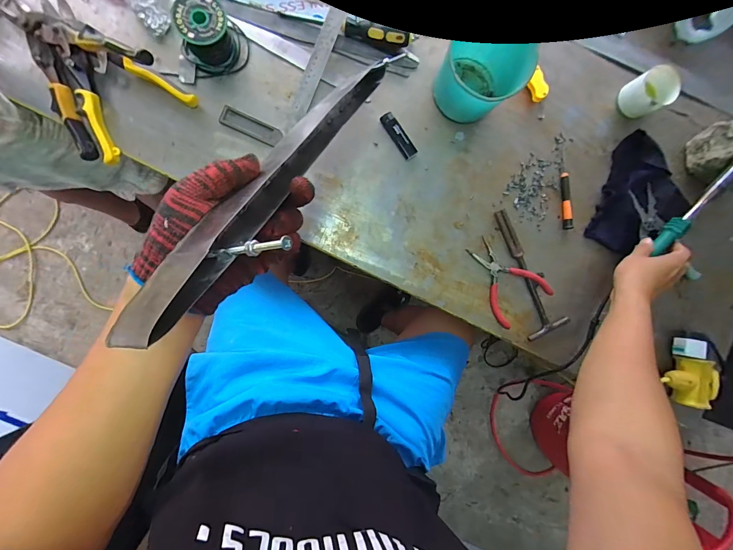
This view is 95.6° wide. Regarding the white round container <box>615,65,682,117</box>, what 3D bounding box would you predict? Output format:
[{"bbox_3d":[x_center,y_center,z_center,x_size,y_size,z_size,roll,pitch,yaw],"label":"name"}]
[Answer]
[{"bbox_3d":[0.471,-0.305,0.560,0.066,0.057,0.063,0,91,-7],"label":"white round container"}]

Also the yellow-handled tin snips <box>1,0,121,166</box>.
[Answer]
[{"bbox_3d":[-0.420,-0.274,0.469,0.074,0.033,0.250,-24,94,-5],"label":"yellow-handled tin snips"}]

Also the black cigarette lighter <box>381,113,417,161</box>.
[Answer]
[{"bbox_3d":[0.053,-0.225,0.536,0.023,0.009,0.080,-35,95,-5],"label":"black cigarette lighter"}]

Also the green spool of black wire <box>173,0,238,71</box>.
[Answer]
[{"bbox_3d":[-0.230,-0.344,0.473,0.077,0.065,0.066,1,91,-7],"label":"green spool of black wire"}]

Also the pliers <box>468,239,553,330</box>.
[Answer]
[{"bbox_3d":[0.231,0.004,0.552,0.097,0.026,0.144,-36,95,-5],"label":"pliers"}]

